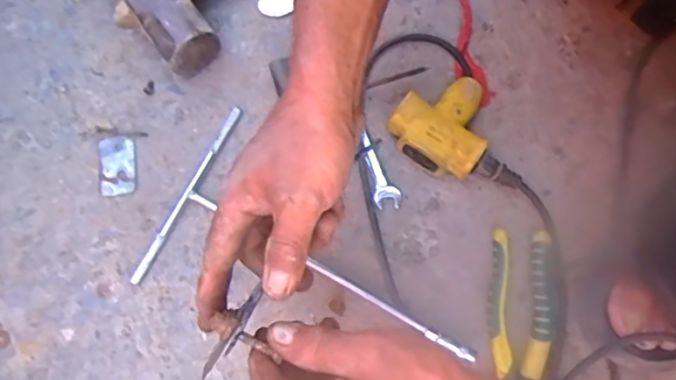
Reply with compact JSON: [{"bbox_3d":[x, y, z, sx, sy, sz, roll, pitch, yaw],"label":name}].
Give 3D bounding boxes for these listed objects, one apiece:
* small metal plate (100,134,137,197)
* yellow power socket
[{"bbox_3d":[-0.203,-0.022,0.506,0.031,0.006,0.055,-5,78,-2],"label":"small metal plate"},{"bbox_3d":[0.096,-0.061,0.495,0.083,0.040,0.092,33,80,6],"label":"yellow power socket"}]

